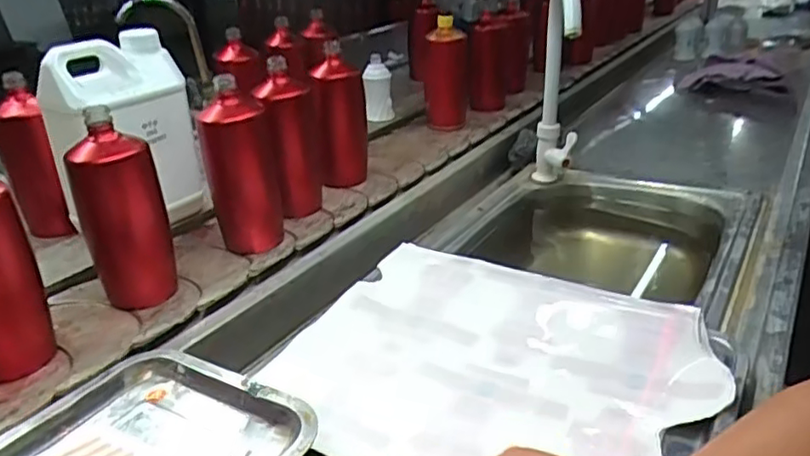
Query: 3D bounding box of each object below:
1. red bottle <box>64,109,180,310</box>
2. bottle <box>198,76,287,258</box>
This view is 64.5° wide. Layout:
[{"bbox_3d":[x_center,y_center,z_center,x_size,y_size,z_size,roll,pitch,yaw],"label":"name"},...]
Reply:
[{"bbox_3d":[-0.297,-0.014,0.679,0.067,0.194,0.062,11,29,23],"label":"red bottle"},{"bbox_3d":[-0.202,-0.078,0.791,0.080,0.197,0.071,-10,27,-17],"label":"bottle"}]

